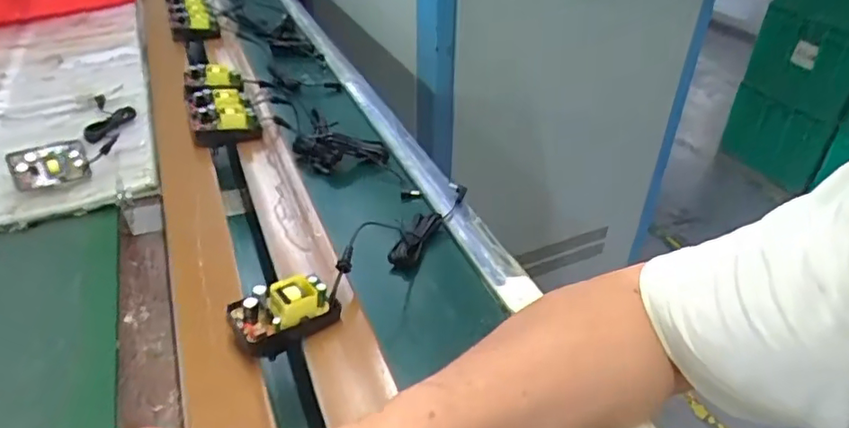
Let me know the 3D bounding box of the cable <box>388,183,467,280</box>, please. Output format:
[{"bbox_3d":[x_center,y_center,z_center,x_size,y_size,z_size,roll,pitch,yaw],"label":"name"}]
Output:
[{"bbox_3d":[0.002,0.010,0.553,0.032,0.026,0.125,21,41,23],"label":"cable"}]

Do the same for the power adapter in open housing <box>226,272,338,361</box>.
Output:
[{"bbox_3d":[-0.095,0.067,0.388,0.069,0.033,0.034,-17,41,-23],"label":"power adapter in open housing"}]

